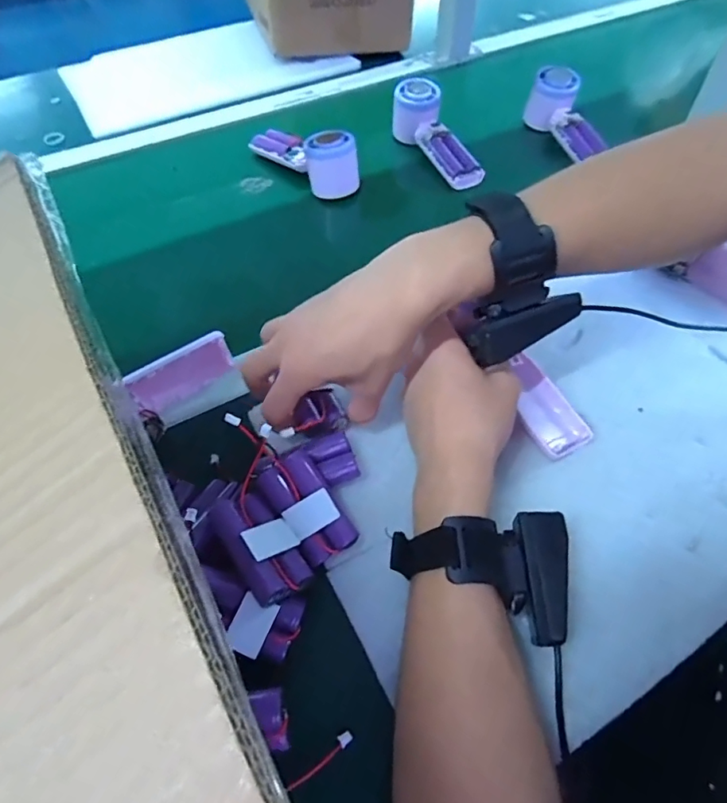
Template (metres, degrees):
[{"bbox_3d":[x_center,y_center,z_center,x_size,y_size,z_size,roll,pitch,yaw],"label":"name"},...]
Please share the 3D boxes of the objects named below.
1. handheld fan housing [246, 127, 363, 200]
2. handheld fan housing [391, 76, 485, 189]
[{"bbox_3d":[-0.073,-0.298,0.580,0.050,0.055,0.161,-35,62,-22],"label":"handheld fan housing"},{"bbox_3d":[0.090,-0.317,0.604,0.056,0.056,0.167,-24,72,-16],"label":"handheld fan housing"}]

